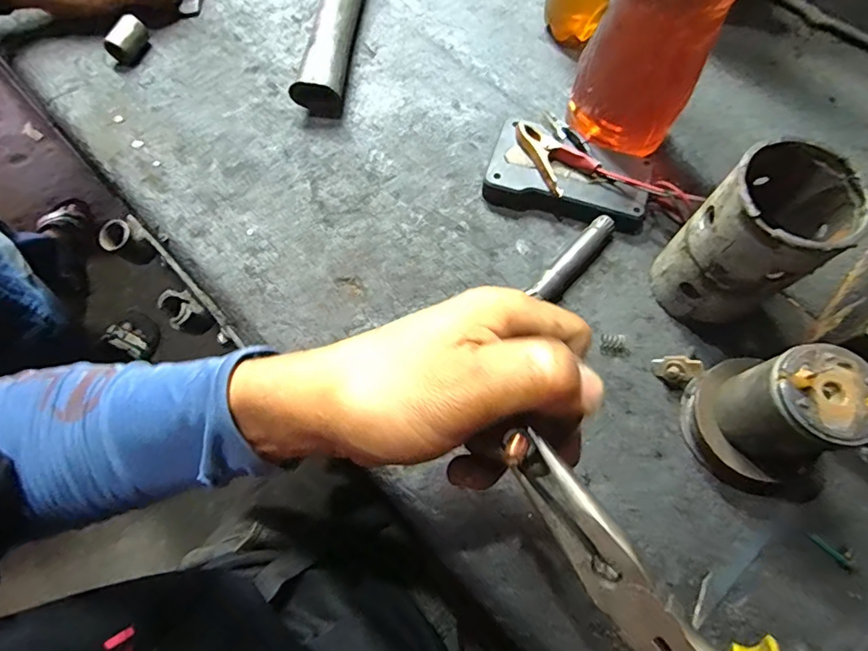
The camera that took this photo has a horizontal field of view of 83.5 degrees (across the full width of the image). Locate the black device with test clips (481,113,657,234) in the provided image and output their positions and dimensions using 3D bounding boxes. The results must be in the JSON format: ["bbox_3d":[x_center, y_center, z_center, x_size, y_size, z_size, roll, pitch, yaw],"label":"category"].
[{"bbox_3d":[0.101,-0.111,0.363,0.115,0.033,0.070,22,68,9],"label":"black device with test clips"}]

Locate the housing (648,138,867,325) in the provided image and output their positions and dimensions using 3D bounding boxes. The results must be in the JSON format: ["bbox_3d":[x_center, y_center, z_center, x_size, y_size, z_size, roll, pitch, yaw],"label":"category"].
[{"bbox_3d":[0.187,-0.047,0.295,0.068,0.110,0.067,-32,70,-13],"label":"housing"}]

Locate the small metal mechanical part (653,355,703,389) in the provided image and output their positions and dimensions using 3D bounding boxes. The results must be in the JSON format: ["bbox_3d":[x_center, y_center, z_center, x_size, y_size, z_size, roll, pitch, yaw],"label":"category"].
[{"bbox_3d":[0.153,0.028,0.307,0.024,0.025,0.011,33,70,13],"label":"small metal mechanical part"}]

